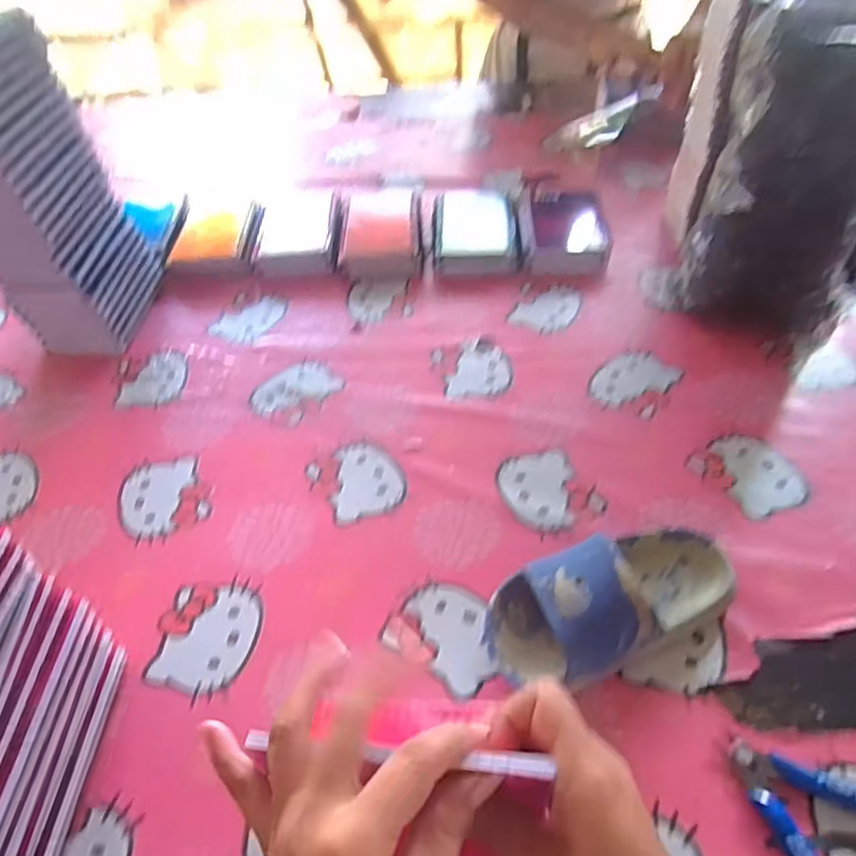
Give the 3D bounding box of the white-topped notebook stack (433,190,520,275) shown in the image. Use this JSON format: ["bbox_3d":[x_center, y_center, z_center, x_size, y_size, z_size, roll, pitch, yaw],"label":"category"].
[{"bbox_3d":[0.055,-0.232,0.783,0.094,0.028,0.144,-3,47,2],"label":"white-topped notebook stack"}]

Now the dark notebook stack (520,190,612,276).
[{"bbox_3d":[0.157,-0.232,0.772,0.096,0.034,0.147,0,47,4],"label":"dark notebook stack"}]

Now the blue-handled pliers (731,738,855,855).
[{"bbox_3d":[0.215,0.215,0.359,0.087,0.014,0.106,-35,54,-25],"label":"blue-handled pliers"}]

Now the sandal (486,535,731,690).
[{"bbox_3d":[0.121,0.109,0.432,0.171,0.061,0.075,-19,49,-13],"label":"sandal"}]

